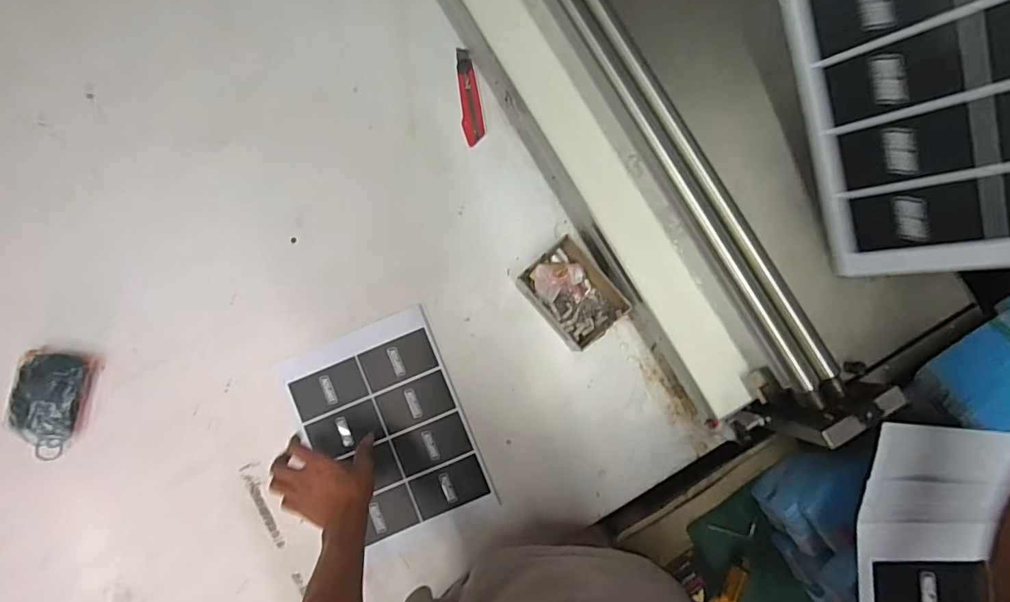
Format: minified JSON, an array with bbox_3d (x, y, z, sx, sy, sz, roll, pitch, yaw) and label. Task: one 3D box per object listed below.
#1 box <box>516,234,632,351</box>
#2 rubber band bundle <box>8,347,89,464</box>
[{"bbox_3d":[0.100,-0.008,0.712,0.102,0.069,0.146,-42,87,-2],"label":"box"},{"bbox_3d":[-0.667,0.151,0.708,0.094,0.041,0.160,14,86,1],"label":"rubber band bundle"}]

